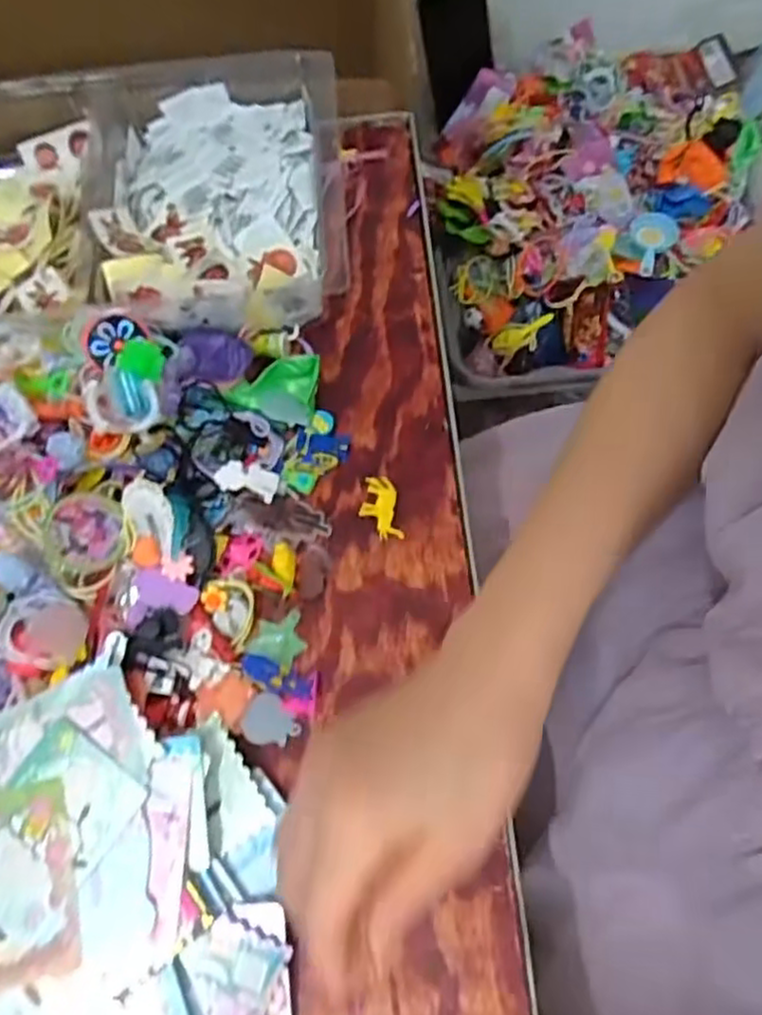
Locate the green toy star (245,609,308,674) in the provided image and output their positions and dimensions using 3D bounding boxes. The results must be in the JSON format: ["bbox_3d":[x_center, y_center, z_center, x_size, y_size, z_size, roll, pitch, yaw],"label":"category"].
[{"bbox_3d":[-0.057,0.071,0.410,0.030,0.010,0.033,23,72,12],"label":"green toy star"}]

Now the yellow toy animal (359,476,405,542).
[{"bbox_3d":[-0.001,0.000,0.436,0.023,0.006,0.040,-11,68,-1],"label":"yellow toy animal"}]

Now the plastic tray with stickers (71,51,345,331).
[{"bbox_3d":[-0.117,-0.215,0.499,0.181,0.049,0.209,-5,68,2],"label":"plastic tray with stickers"}]

